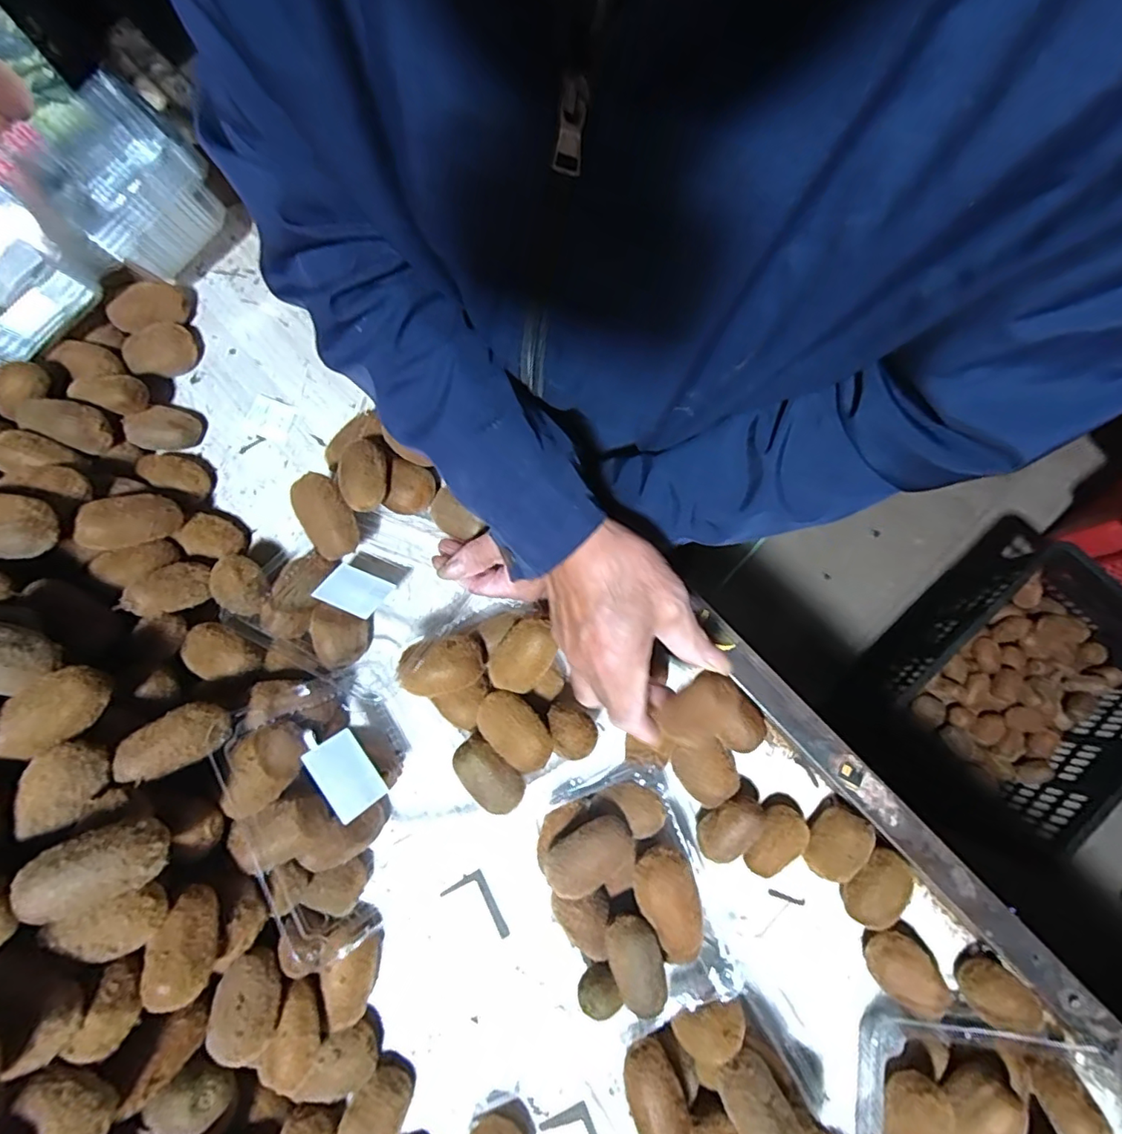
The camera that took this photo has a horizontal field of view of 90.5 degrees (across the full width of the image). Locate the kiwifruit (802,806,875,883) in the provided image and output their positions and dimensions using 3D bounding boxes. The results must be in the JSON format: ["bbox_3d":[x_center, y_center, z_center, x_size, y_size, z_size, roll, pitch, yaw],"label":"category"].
[{"bbox_3d":[0.219,0.221,0.448,0.042,0.033,0.054,39,81,7],"label":"kiwifruit"}]

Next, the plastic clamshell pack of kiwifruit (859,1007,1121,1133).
[{"bbox_3d":[0.297,0.398,0.378,0.163,0.089,0.133,9,79,2],"label":"plastic clamshell pack of kiwifruit"}]

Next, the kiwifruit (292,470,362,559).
[{"bbox_3d":[-0.197,-0.042,0.461,0.037,0.038,0.070,-33,117,-29],"label":"kiwifruit"}]

